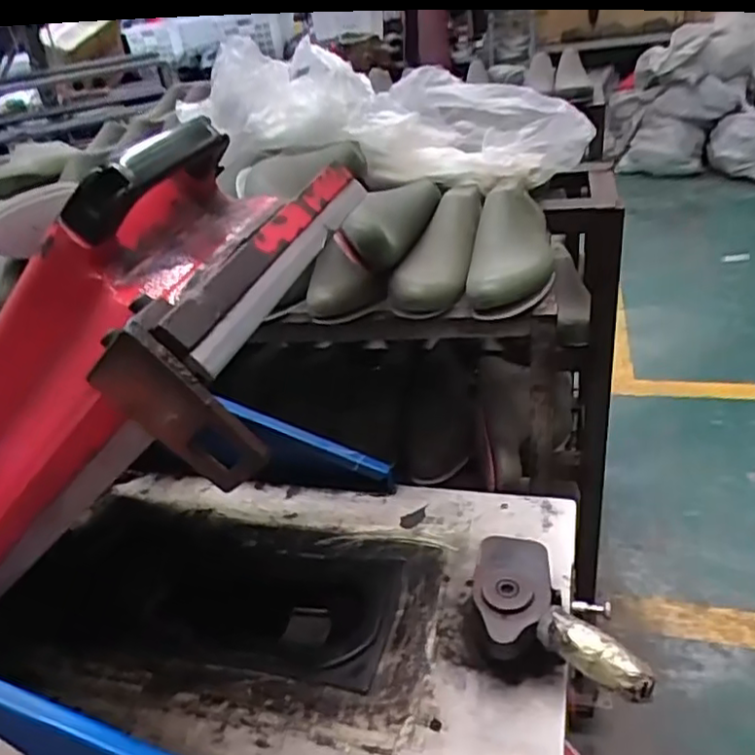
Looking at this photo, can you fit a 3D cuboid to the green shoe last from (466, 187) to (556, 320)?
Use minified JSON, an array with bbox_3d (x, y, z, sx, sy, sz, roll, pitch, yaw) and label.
[{"bbox_3d":[0.159,-0.151,0.786,0.091,0.086,0.253,3,34,11],"label":"green shoe last"}]

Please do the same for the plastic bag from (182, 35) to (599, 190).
[{"bbox_3d":[0.017,-0.345,0.901,0.499,0.143,0.182,5,32,-7],"label":"plastic bag"}]

